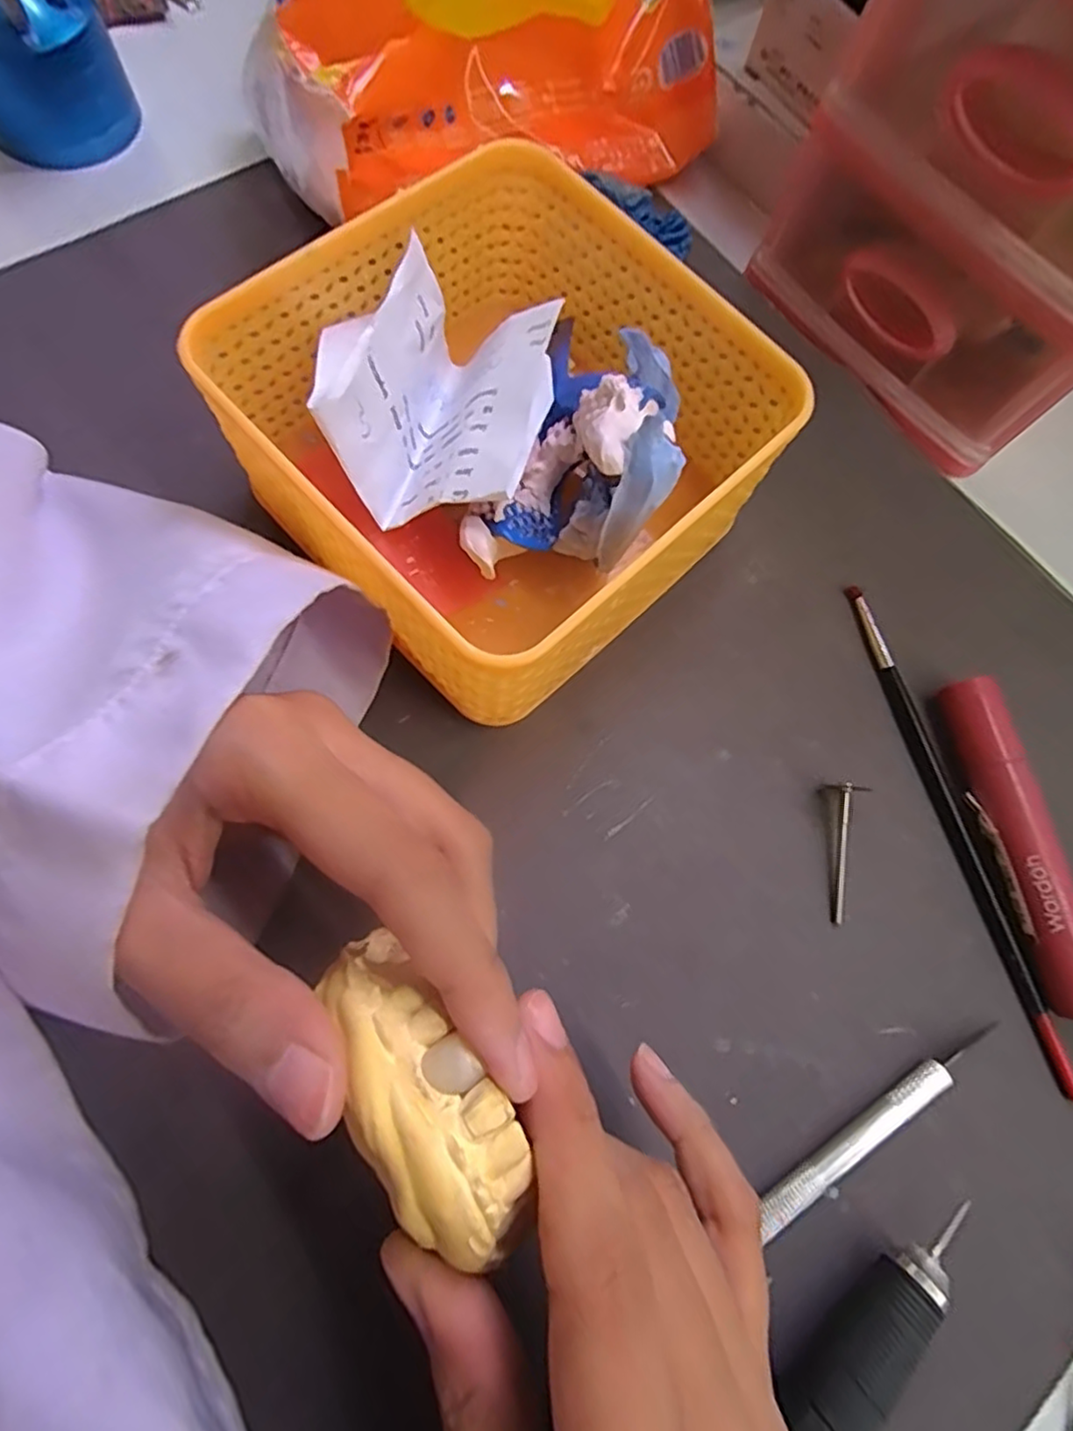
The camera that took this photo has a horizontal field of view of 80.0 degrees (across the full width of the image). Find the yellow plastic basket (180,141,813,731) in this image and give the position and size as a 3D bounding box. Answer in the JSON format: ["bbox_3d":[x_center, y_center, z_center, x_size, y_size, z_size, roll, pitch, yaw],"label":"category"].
[{"bbox_3d":[-0.009,-0.085,0.201,0.136,0.068,0.129,-42,82,-15],"label":"yellow plastic basket"}]

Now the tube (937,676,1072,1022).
[{"bbox_3d":[0.153,0.040,0.205,0.014,0.016,0.104,-8,74,-8],"label":"tube"}]

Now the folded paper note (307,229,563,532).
[{"bbox_3d":[-0.028,-0.097,0.196,0.061,0.045,0.072,13,73,-2],"label":"folded paper note"}]

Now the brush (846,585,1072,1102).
[{"bbox_3d":[0.140,0.034,0.212,0.007,0.005,0.170,-13,75,-10],"label":"brush"}]

